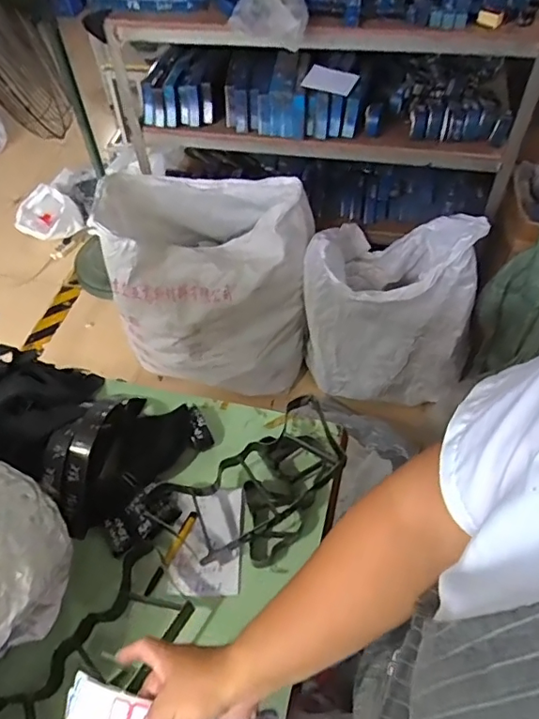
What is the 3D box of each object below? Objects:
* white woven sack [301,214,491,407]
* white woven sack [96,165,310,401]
[{"bbox_3d":[0.369,-0.163,1.661,0.507,0.596,0.327,3,53,7],"label":"white woven sack"},{"bbox_3d":[-0.162,-0.213,1.723,0.586,0.664,0.371,-2,52,3],"label":"white woven sack"}]

